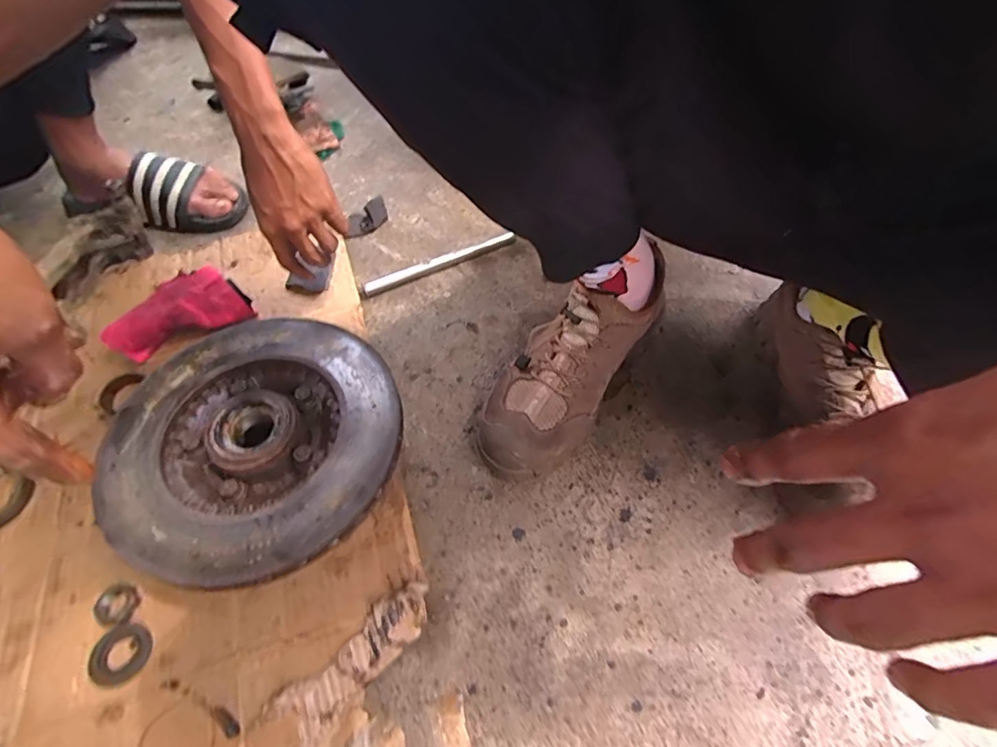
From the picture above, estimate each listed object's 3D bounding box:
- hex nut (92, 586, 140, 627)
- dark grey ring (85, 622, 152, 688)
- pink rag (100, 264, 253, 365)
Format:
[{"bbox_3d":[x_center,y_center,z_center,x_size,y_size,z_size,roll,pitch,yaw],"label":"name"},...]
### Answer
[{"bbox_3d":[-0.322,0.195,0.425,0.033,0.007,0.032,14,57,11],"label":"hex nut"},{"bbox_3d":[-0.307,0.226,0.410,0.045,0.008,0.044,-1,55,1],"label":"dark grey ring"},{"bbox_3d":[-0.371,-0.070,0.583,0.150,0.053,0.065,-25,58,-15],"label":"pink rag"}]

